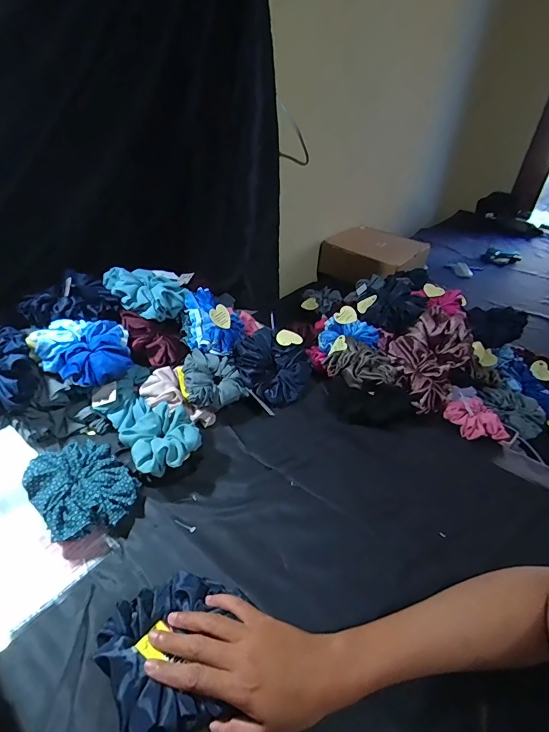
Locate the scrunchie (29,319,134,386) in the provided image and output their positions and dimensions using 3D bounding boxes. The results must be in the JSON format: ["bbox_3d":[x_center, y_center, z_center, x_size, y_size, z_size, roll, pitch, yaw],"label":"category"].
[{"bbox_3d":[-0.273,-0.022,0.564,0.128,0.057,0.092,-5,37,-13],"label":"scrunchie"}]

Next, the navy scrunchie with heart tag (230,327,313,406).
[{"bbox_3d":[-0.001,-0.004,0.682,0.133,0.030,0.137,42,56,-4],"label":"navy scrunchie with heart tag"}]

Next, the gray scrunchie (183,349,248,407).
[{"bbox_3d":[-0.094,0.018,0.617,0.092,0.045,0.092,-9,38,-18],"label":"gray scrunchie"}]

